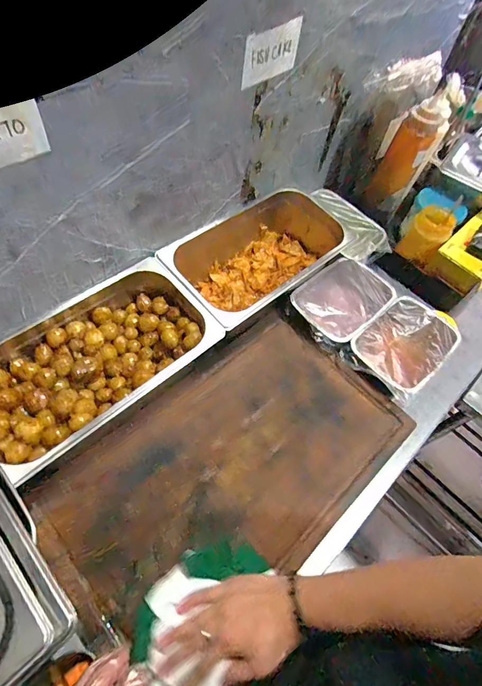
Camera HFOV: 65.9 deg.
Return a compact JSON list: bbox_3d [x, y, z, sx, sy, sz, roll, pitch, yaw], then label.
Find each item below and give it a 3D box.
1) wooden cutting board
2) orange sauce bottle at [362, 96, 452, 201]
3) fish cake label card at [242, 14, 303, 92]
[{"bbox_3d":[-0.013,0.162,0.531,0.485,0.022,0.301,-36,68,-22],"label":"wooden cutting board"},{"bbox_3d":[0.319,-0.367,0.715,0.079,0.190,0.084,30,60,10],"label":"orange sauce bottle"},{"bbox_3d":[0.040,-0.364,0.466,0.096,0.055,0.005,-36,70,-25],"label":"fish cake label card"}]

